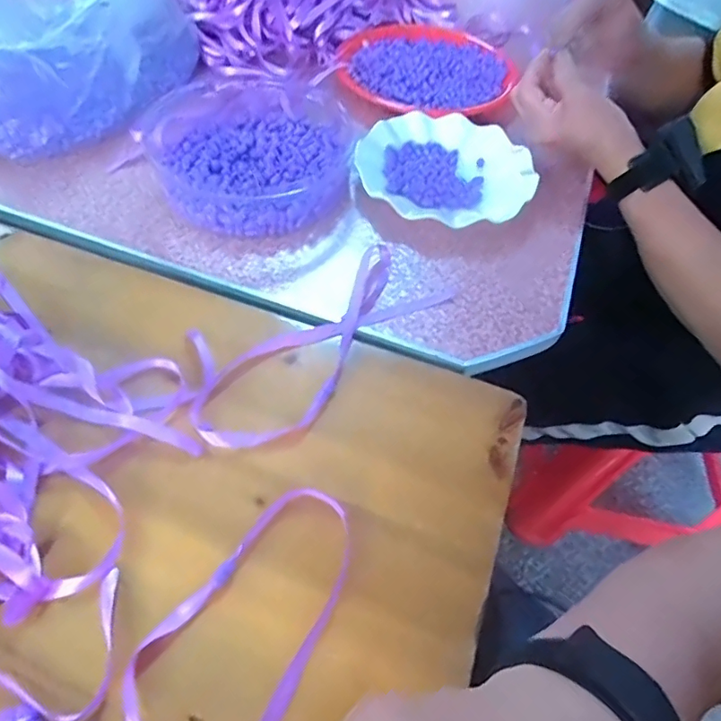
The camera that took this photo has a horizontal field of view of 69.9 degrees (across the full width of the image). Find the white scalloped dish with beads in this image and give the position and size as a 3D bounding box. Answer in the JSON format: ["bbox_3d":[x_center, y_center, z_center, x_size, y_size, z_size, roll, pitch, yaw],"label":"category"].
[{"bbox_3d":[0.088,-0.197,0.535,0.174,0.023,0.171,2,54,-2],"label":"white scalloped dish with beads"}]

